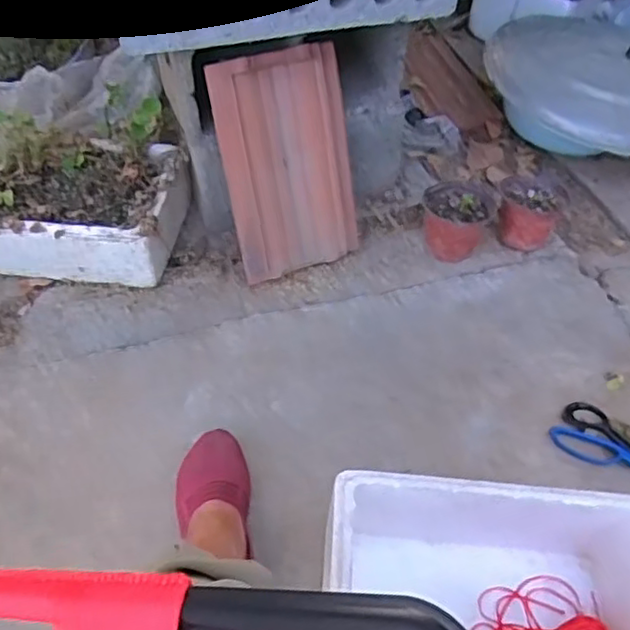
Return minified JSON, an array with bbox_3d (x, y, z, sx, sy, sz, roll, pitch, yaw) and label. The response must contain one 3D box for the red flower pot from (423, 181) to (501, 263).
[{"bbox_3d":[0.245,-0.159,1.144,0.120,0.105,0.121,2,51,-2],"label":"red flower pot"}]

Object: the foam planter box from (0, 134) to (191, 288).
[{"bbox_3d":[-0.384,-0.188,1.094,0.317,0.109,0.248,6,51,1],"label":"foam planter box"}]

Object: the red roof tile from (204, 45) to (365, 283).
[{"bbox_3d":[-0.038,-0.235,1.026,0.209,0.333,0.019,-20,25,-20],"label":"red roof tile"}]

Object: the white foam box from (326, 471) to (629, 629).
[{"bbox_3d":[0.179,0.305,0.687,0.331,0.161,0.247,4,51,-1],"label":"white foam box"}]

